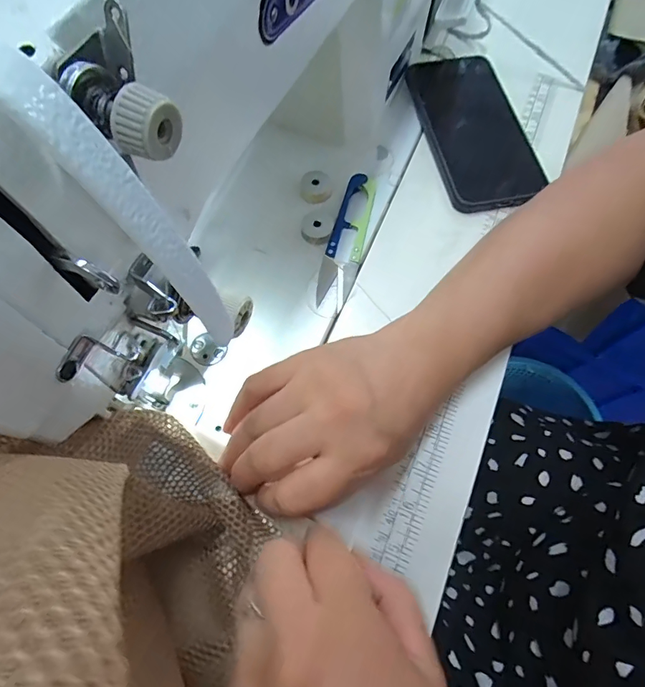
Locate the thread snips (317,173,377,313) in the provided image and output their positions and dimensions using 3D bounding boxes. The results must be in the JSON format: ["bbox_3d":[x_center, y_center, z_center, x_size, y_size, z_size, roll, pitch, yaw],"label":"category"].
[{"bbox_3d":[0.020,-0.083,0.335,0.026,0.010,0.119,14,68,5],"label":"thread snips"}]

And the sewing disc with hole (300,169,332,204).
[{"bbox_3d":[-0.005,-0.126,0.351,0.025,0.009,0.028,1,67,-1],"label":"sewing disc with hole"}]

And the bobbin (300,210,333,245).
[{"bbox_3d":[-0.004,-0.090,0.335,0.024,0.008,0.028,10,67,3],"label":"bobbin"}]

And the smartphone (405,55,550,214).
[{"bbox_3d":[0.130,-0.188,0.379,0.081,0.018,0.171,-11,68,-6],"label":"smartphone"}]

